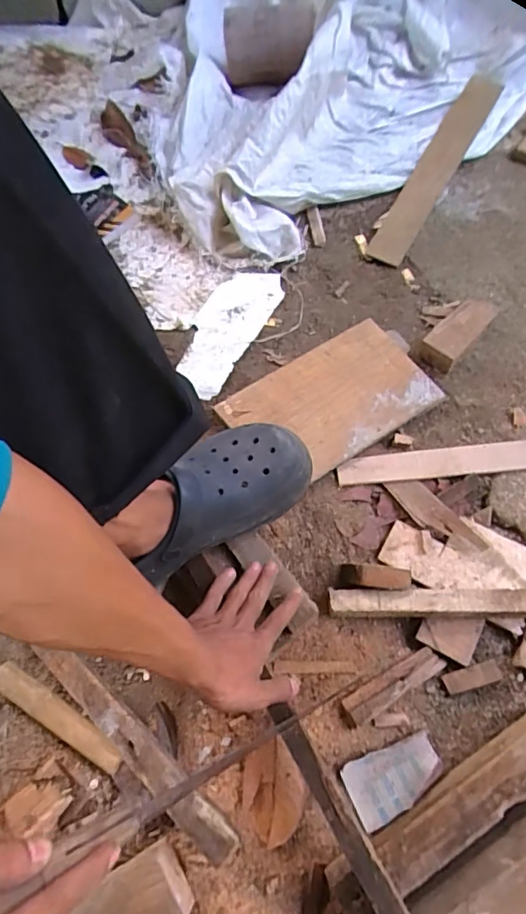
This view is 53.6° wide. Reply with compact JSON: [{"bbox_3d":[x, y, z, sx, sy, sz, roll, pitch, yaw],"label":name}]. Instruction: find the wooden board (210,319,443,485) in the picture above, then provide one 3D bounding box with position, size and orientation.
[{"bbox_3d":[0.094,-0.078,0.720,0.261,0.016,0.172,-32,67,-12],"label":"wooden board"}]

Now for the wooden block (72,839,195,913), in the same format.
[{"bbox_3d":[-0.121,0.411,0.475,0.102,0.037,0.065,-28,66,-11],"label":"wooden block"}]

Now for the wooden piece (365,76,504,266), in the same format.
[{"bbox_3d":[0.304,-0.506,0.907,0.061,0.012,0.453,29,75,6],"label":"wooden piece"}]

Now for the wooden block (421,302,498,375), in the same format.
[{"bbox_3d":[0.277,-0.178,0.744,0.053,0.045,0.122,37,71,18],"label":"wooden block"}]

